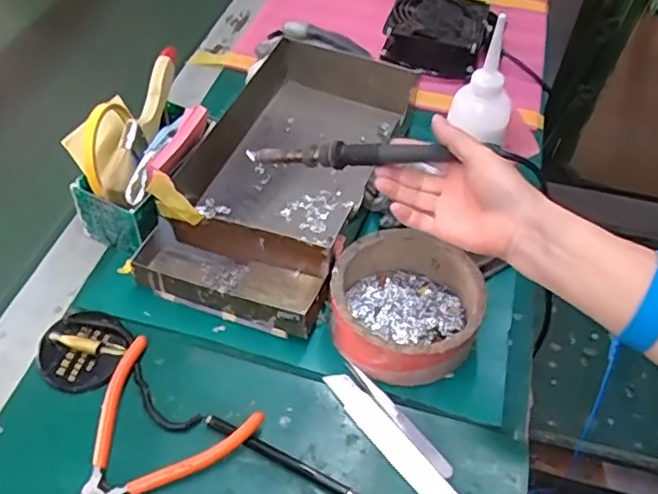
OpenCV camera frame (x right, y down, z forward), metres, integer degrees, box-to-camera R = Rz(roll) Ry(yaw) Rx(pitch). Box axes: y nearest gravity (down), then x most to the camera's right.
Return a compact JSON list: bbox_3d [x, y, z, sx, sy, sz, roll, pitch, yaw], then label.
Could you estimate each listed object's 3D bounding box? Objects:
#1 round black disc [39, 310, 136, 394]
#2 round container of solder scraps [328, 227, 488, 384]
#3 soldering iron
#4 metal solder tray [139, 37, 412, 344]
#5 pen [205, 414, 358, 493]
[{"bbox_3d":[-0.197,0.082,0.491,0.063,0.017,0.067,1,51,-1],"label":"round black disc"},{"bbox_3d":[0.063,0.048,0.507,0.118,0.053,0.119,1,51,-1],"label":"round container of solder scraps"},{"bbox_3d":[0.009,-0.073,0.481,0.174,0.018,0.018,3,48,27],"label":"soldering iron"},{"bbox_3d":[-0.043,-0.075,0.596,0.176,0.061,0.321,15,52,10],"label":"metal solder tray"},{"bbox_3d":[-0.033,0.156,0.448,0.133,0.007,0.011,22,53,16],"label":"pen"}]

